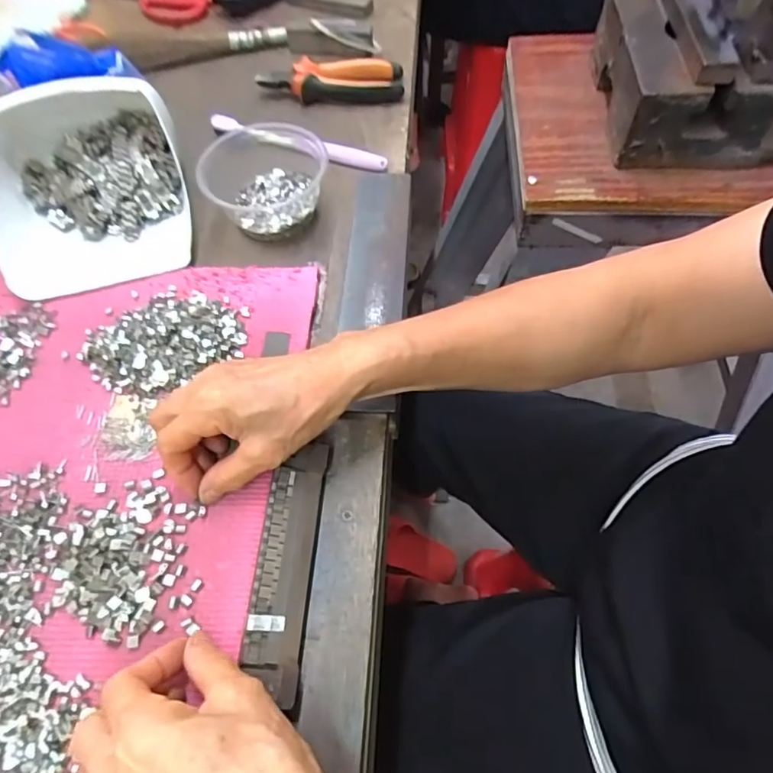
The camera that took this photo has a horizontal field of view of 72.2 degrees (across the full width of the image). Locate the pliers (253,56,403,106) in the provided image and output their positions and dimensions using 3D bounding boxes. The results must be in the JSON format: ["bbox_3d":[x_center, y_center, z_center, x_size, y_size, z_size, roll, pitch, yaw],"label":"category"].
[{"bbox_3d":[-0.060,-0.333,0.568,0.153,0.025,0.059,4,61,4],"label":"pliers"}]

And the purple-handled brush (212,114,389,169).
[{"bbox_3d":[-0.090,-0.235,0.515,0.182,0.020,0.020,16,62,10],"label":"purple-handled brush"}]

